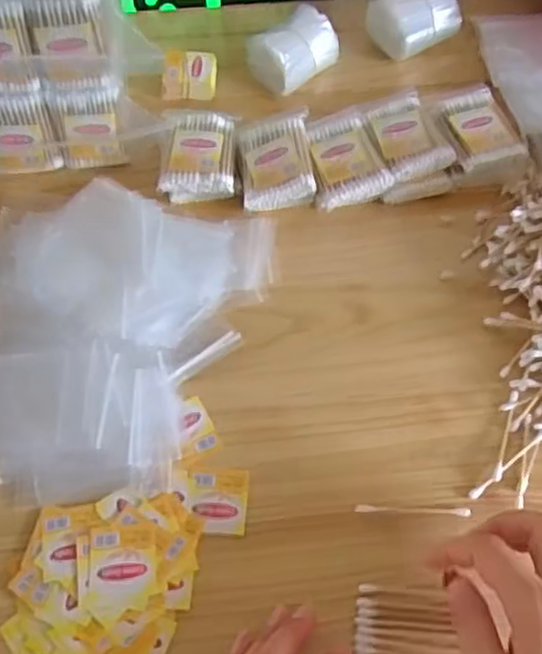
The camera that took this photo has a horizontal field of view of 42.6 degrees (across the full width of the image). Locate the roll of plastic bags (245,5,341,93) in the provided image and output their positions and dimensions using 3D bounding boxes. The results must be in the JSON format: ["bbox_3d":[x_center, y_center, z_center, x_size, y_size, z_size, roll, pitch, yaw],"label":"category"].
[{"bbox_3d":[0.023,-0.250,0.638,0.078,0.047,0.059,-35,67,-20],"label":"roll of plastic bags"}]

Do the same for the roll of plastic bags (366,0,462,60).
[{"bbox_3d":[0.137,-0.288,0.663,0.083,0.053,0.059,-21,62,-14],"label":"roll of plastic bags"}]

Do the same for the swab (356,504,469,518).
[{"bbox_3d":[0.089,0.115,0.435,0.071,0.005,0.005,3,59,-1],"label":"swab"}]

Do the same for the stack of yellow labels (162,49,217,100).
[{"bbox_3d":[-0.073,-0.225,0.624,0.046,0.021,0.043,3,59,0],"label":"stack of yellow labels"}]

